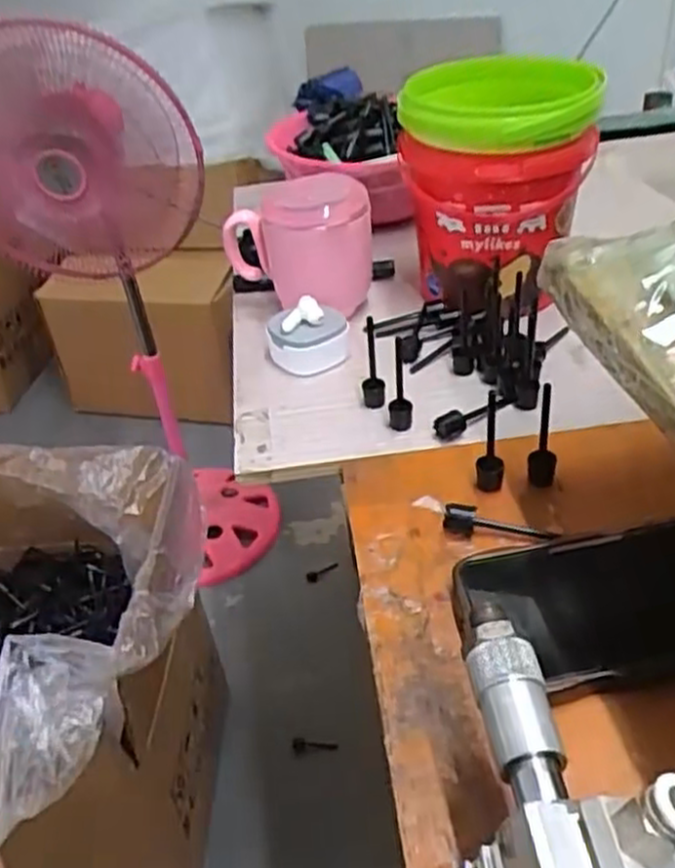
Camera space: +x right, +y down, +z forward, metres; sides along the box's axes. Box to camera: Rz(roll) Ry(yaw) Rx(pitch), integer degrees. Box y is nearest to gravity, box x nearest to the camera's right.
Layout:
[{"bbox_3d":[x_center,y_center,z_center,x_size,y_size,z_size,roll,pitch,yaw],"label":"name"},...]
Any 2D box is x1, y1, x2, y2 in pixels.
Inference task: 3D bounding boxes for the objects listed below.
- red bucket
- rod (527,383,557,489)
[{"bbox_3d":[0.116,-0.173,0.565,0.128,0.157,0.140,8,40,18],"label":"red bucket"},{"bbox_3d":[0.111,0.004,0.415,0.014,0.059,0.017,19,44,29],"label":"rod"}]

